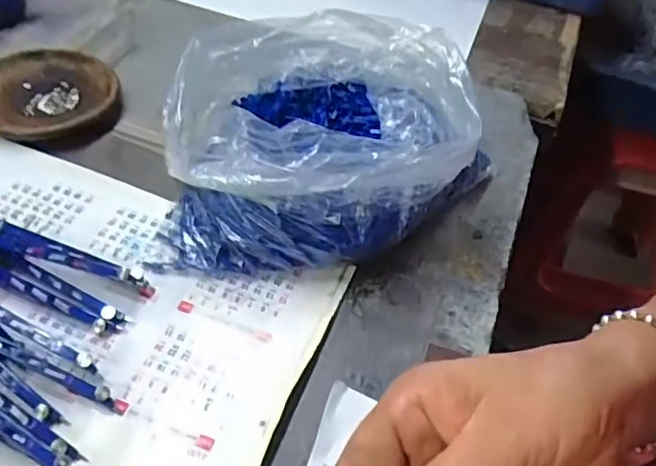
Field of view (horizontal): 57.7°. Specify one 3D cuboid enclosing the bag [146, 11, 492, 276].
[{"bbox_3d":[0.003,-0.060,0.407,0.212,0.095,0.161,3,49,-2],"label":"bag"}]

